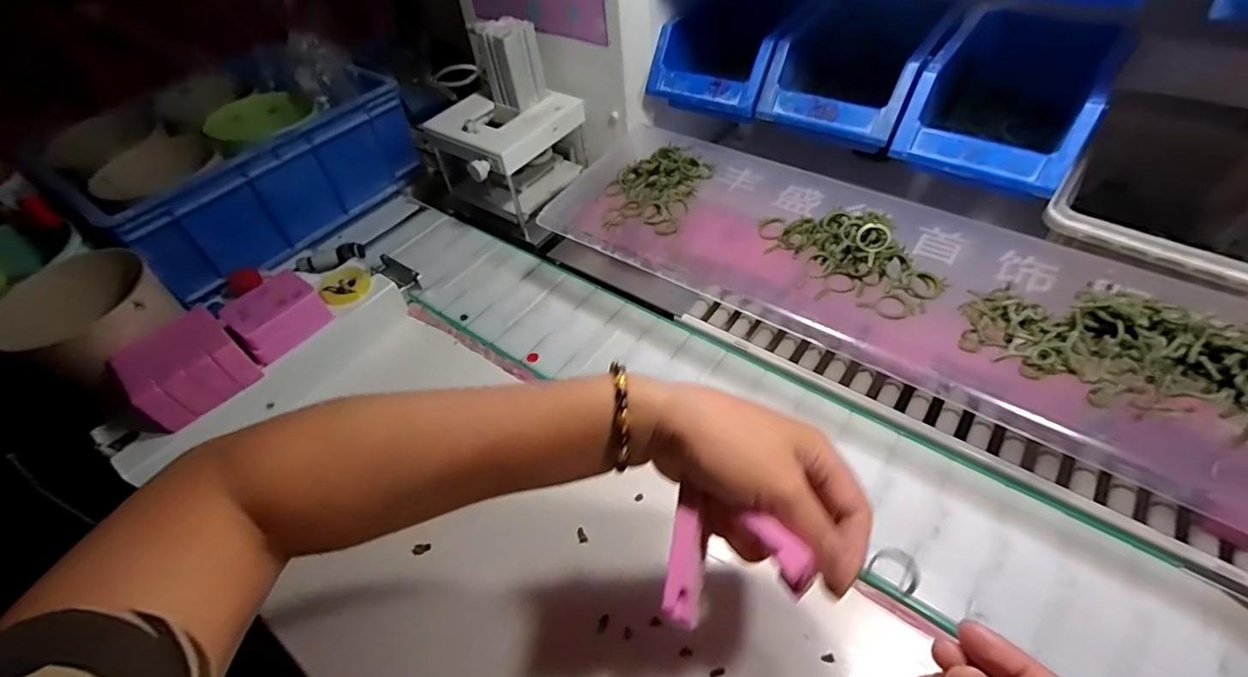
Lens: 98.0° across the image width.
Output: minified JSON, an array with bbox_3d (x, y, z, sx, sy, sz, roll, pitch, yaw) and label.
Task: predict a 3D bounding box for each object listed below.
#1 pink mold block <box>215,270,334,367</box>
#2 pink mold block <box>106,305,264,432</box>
[{"bbox_3d":[-0.308,-0.022,0.481,0.054,0.034,0.072,28,58,26],"label":"pink mold block"},{"bbox_3d":[-0.357,0.025,0.436,0.090,0.058,0.056,-39,56,-25],"label":"pink mold block"}]

